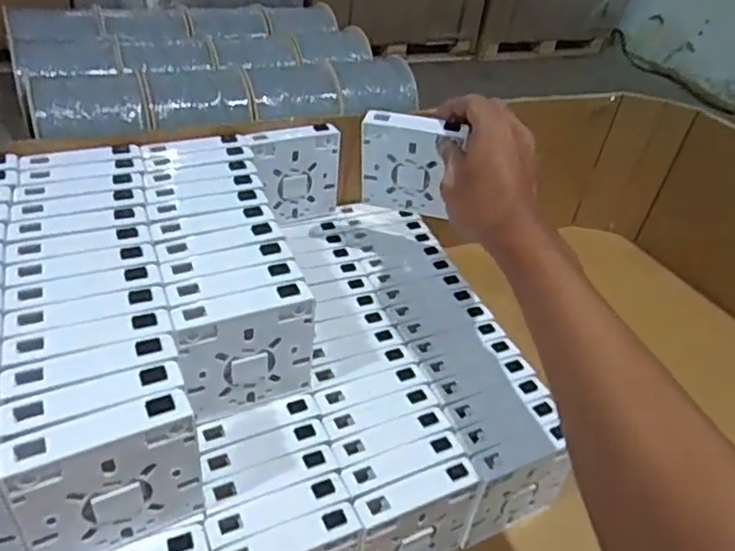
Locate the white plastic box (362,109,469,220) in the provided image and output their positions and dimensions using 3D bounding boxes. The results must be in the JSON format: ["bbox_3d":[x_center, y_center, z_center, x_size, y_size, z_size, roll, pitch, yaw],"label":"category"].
[{"bbox_3d":[0.033,-0.092,0.522,0.077,0.087,0.013,13,38,9],"label":"white plastic box"}]

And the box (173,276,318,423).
[{"bbox_3d":[-0.077,0.051,0.396,0.085,0.087,0.019,-15,42,-25],"label":"box"}]

